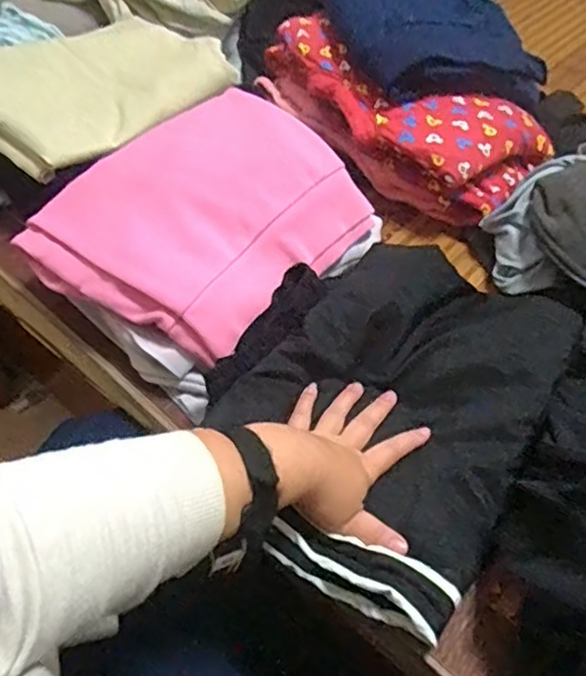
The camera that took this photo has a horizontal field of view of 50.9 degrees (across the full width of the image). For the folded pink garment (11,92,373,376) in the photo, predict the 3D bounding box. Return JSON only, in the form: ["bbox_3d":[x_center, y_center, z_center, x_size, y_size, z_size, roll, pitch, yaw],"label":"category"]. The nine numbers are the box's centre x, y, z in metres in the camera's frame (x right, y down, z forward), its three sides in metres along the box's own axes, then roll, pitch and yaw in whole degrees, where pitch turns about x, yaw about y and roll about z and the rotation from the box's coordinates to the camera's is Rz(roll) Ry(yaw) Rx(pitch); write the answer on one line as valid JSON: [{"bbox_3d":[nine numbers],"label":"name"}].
[{"bbox_3d":[-0.086,-0.121,0.607,0.224,0.091,0.285,34,57,23],"label":"folded pink garment"}]

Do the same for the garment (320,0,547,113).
[{"bbox_3d":[0.171,-0.387,0.774,0.235,0.123,0.234,-9,52,-10],"label":"garment"}]

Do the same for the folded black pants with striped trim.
[{"bbox_3d":[0.092,0.051,0.533,0.232,0.079,0.321,28,55,20],"label":"folded black pants with striped trim"}]

